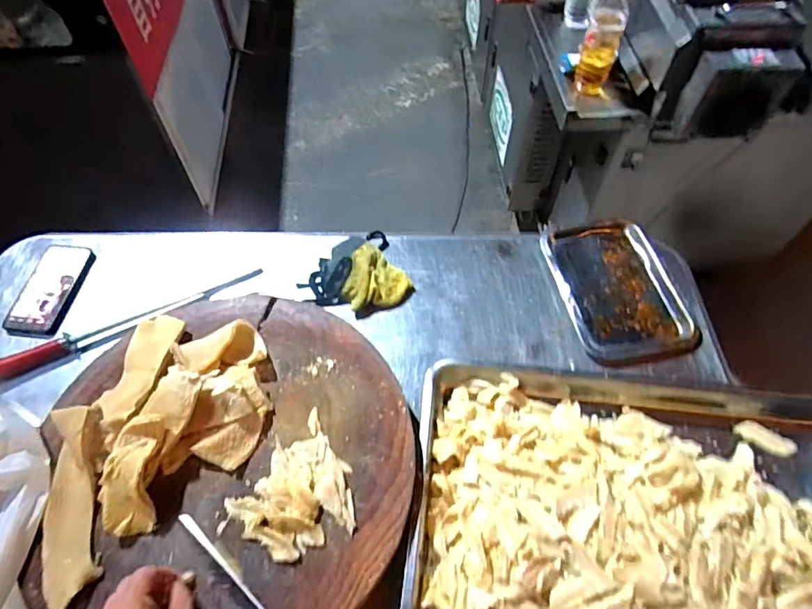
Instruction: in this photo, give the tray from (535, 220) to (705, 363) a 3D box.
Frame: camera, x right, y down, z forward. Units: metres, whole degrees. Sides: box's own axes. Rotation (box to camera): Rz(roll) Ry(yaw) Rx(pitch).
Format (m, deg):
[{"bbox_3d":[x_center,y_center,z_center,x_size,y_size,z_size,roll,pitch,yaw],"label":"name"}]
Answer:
[{"bbox_3d":[0.349,-0.029,0.820,0.195,0.023,0.261,-9,58,-5],"label":"tray"}]

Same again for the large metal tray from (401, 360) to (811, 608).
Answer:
[{"bbox_3d":[0.305,0.268,0.598,0.594,0.071,0.413,6,58,4],"label":"large metal tray"}]

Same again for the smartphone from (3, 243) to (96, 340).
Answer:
[{"bbox_3d":[-0.578,-0.028,0.816,0.087,0.015,0.165,5,58,4],"label":"smartphone"}]

